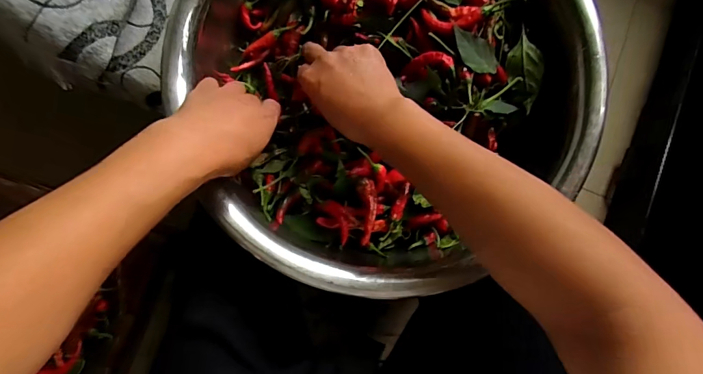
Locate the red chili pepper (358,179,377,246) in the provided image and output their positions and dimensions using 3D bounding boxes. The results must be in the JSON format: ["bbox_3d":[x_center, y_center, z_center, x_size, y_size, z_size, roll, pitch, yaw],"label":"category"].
[{"bbox_3d":[0.017,0.024,0.395,0.018,0.013,0.065,-3,82,-2],"label":"red chili pepper"}]

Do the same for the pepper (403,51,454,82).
[{"bbox_3d":[0.073,-0.118,0.393,0.051,0.010,0.021,-16,80,32],"label":"pepper"}]

